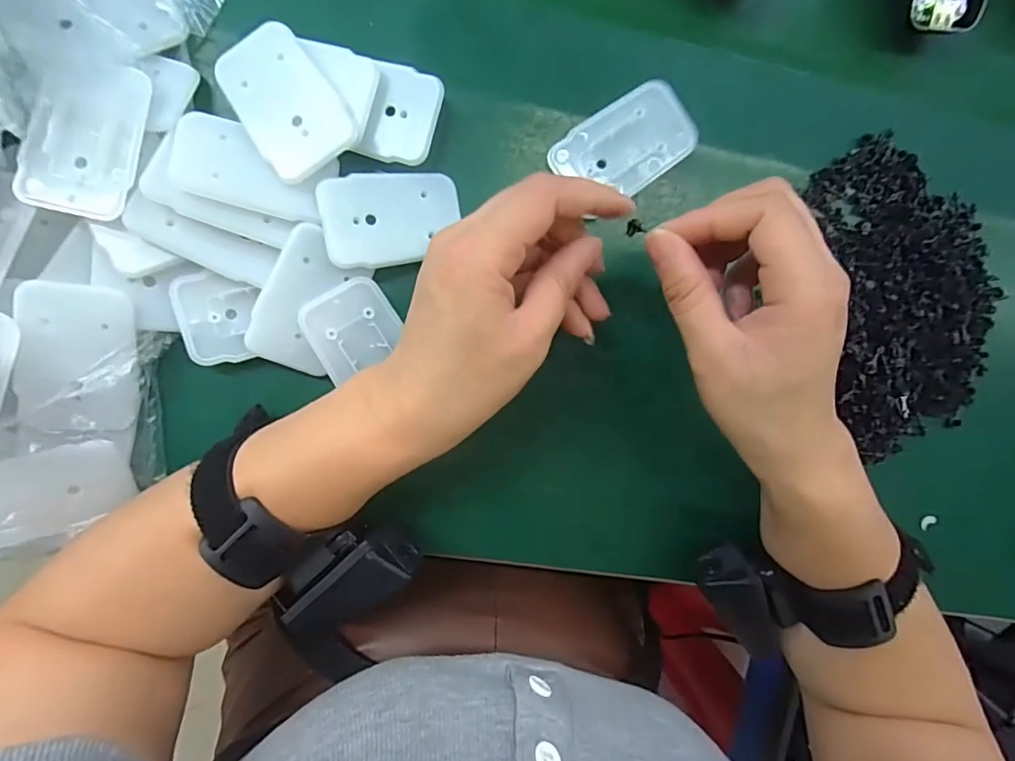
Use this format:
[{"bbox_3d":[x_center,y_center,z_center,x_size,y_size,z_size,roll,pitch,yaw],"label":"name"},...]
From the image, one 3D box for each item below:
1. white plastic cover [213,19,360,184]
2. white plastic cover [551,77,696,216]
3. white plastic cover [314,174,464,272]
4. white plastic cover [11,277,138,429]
[{"bbox_3d":[-0.103,-0.128,0.236,0.044,0.007,0.064,-36,98,-3],"label":"white plastic cover"},{"bbox_3d":[0.060,-0.121,0.265,0.066,0.004,0.044,-35,93,11],"label":"white plastic cover"},{"bbox_3d":[-0.057,-0.081,0.255,0.065,0.013,0.044,-10,96,-7],"label":"white plastic cover"},{"bbox_3d":[-0.196,-0.010,0.234,0.043,0.008,0.066,4,98,-33],"label":"white plastic cover"}]

